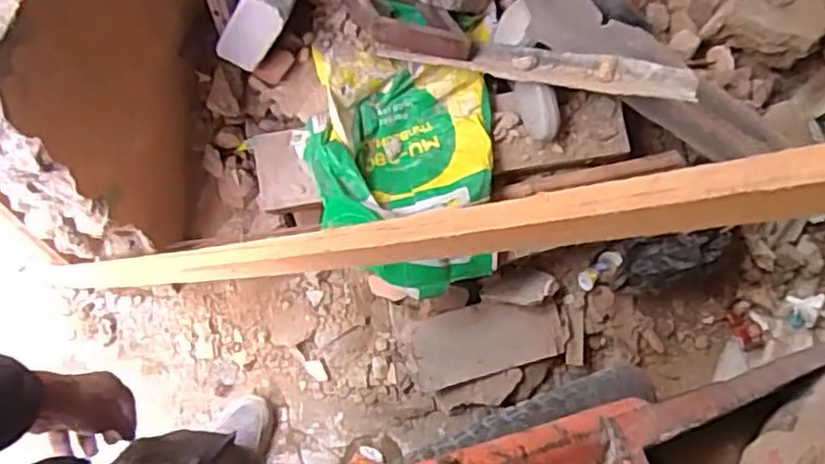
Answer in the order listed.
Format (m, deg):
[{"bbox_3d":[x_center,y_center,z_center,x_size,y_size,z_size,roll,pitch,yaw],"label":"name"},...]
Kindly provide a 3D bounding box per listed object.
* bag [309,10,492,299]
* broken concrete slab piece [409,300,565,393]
[{"bbox_3d":[-0.023,-0.163,1.256,0.333,0.196,0.421,-3,59,-1],"label":"bag"},{"bbox_3d":[0.156,0.218,1.410,0.312,0.052,0.146,-14,83,-5],"label":"broken concrete slab piece"}]

